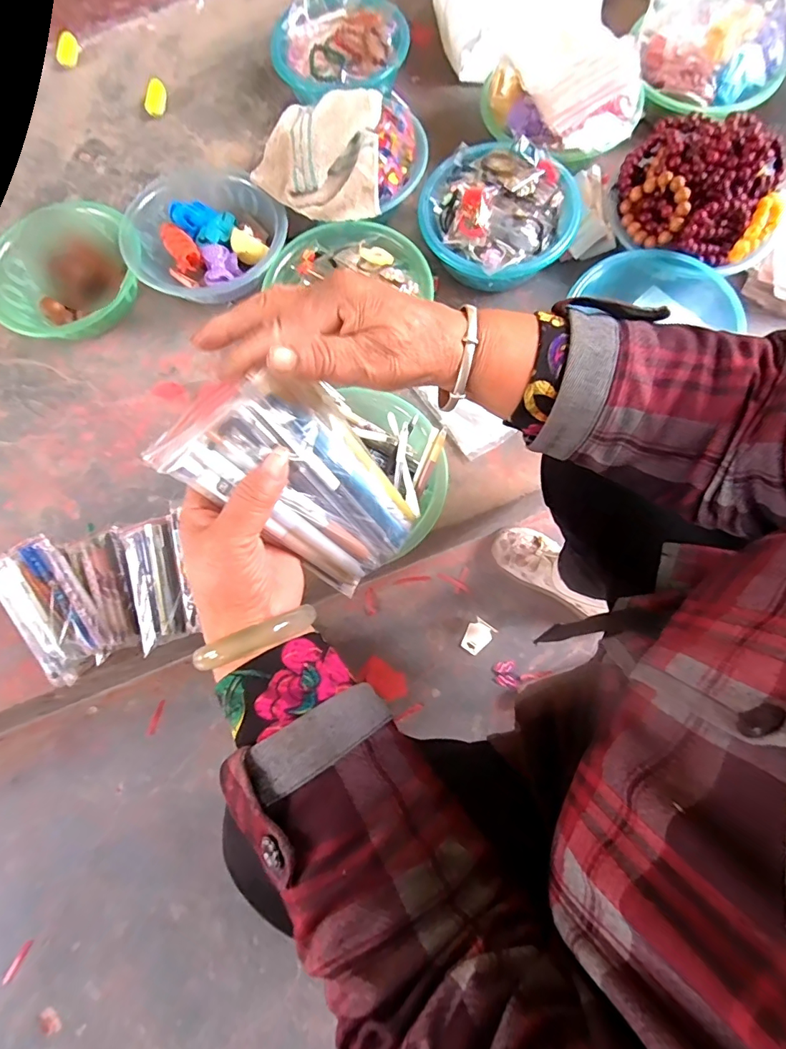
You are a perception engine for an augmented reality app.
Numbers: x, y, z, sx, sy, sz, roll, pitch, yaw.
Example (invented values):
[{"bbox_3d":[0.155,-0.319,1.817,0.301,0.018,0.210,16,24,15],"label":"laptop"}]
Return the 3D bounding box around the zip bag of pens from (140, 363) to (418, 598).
[{"bbox_3d":[-0.052,-0.025,0.294,0.156,0.028,0.097,48,69,-32],"label":"zip bag of pens"}]

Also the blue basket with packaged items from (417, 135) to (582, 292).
[{"bbox_3d":[0.150,-0.444,0.667,0.219,0.078,0.210,24,79,9],"label":"blue basket with packaged items"}]

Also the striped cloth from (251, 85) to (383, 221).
[{"bbox_3d":[-0.113,-0.549,0.666,0.189,0.065,0.203,0,76,4],"label":"striped cloth"}]

